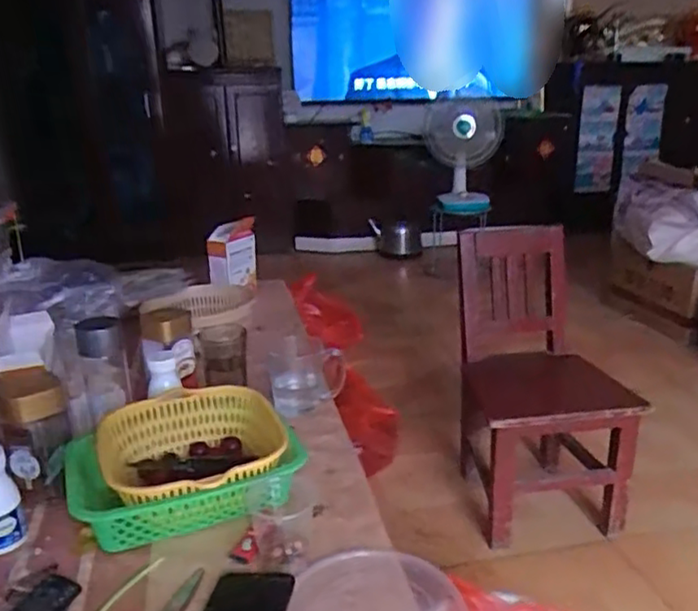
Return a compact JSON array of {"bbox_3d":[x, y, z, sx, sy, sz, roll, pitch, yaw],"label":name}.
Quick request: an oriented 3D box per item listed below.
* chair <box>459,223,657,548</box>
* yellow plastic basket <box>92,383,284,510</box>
[{"bbox_3d":[0.388,0.157,1.349,0.283,0.540,0.352,-3,20,-5],"label":"chair"},{"bbox_3d":[-0.178,0.173,0.750,0.210,0.075,0.199,-8,21,-18],"label":"yellow plastic basket"}]

